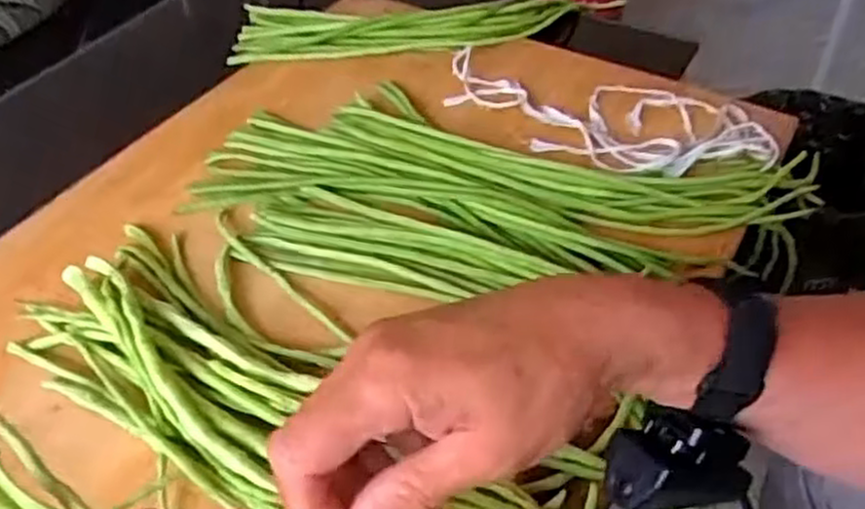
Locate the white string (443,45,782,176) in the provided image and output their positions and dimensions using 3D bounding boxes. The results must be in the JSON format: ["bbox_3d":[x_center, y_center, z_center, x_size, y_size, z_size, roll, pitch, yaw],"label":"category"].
[{"bbox_3d":[0.147,-0.128,0.691,0.310,0.019,0.137,19,50,21],"label":"white string"}]

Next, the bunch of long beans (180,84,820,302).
[{"bbox_3d":[0.046,-0.037,0.620,0.476,0.050,0.224,13,44,15],"label":"bunch of long beans"}]

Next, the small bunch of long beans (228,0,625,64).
[{"bbox_3d":[-0.015,-0.252,0.825,0.391,0.041,0.101,-8,46,-5],"label":"small bunch of long beans"}]

